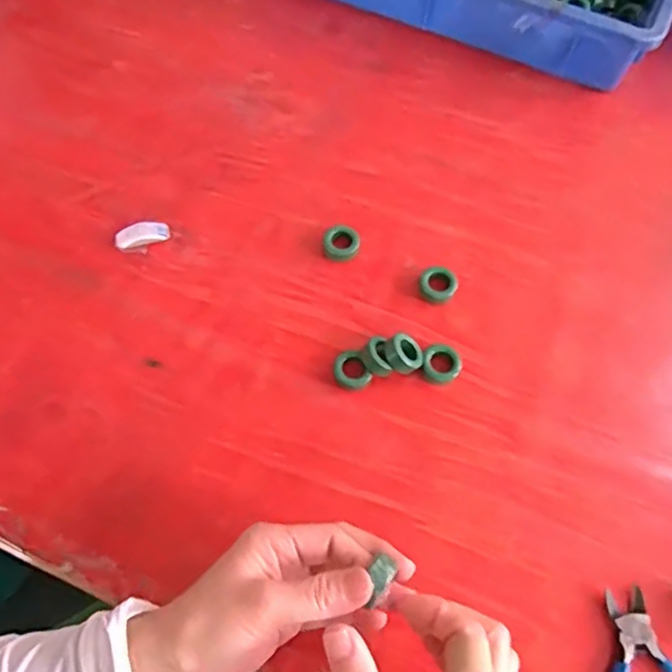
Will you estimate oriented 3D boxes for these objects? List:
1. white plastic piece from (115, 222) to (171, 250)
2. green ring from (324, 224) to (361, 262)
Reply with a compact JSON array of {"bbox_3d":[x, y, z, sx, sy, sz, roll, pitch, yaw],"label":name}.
[{"bbox_3d":[-0.167,-0.088,0.540,0.045,0.010,0.017,-14,66,-8],"label":"white plastic piece"},{"bbox_3d":[0.005,-0.081,0.541,0.030,0.010,0.034,4,64,1],"label":"green ring"}]

